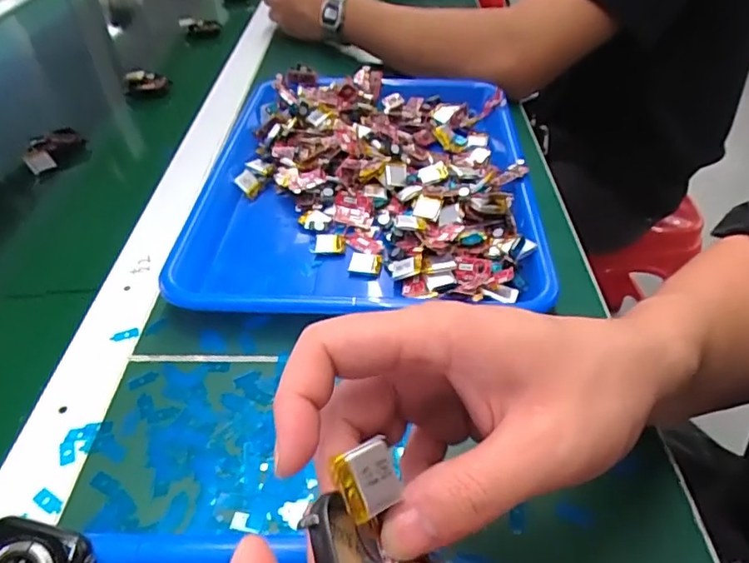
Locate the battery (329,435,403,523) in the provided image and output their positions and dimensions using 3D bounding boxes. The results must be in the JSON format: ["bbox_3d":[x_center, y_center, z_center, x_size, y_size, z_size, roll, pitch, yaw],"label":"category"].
[{"bbox_3d":[-0.002,0.057,0.160,0.021,0.004,0.019,-16,77,-44],"label":"battery"}]

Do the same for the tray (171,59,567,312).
[{"bbox_3d":[0.000,-0.094,0.446,0.252,0.037,0.324,1,43,2],"label":"tray"}]

